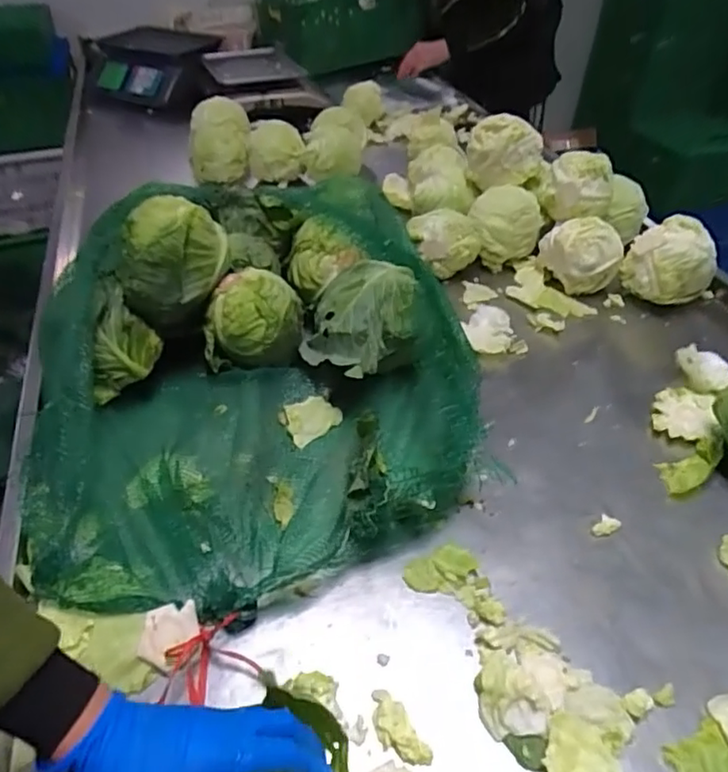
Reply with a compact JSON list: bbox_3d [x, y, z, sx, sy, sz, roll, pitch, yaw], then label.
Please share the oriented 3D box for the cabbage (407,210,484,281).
[{"bbox_3d":[0.137,-0.243,1.060,0.109,0.100,0.107,0,42,0],"label":"cabbage"}]

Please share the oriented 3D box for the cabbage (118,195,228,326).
[{"bbox_3d":[-0.255,-0.176,0.817,0.137,0.114,0.142,-10,43,-10],"label":"cabbage"}]

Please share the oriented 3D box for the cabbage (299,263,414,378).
[{"bbox_3d":[-0.011,-0.089,0.822,0.150,0.111,0.146,0,42,0],"label":"cabbage"}]

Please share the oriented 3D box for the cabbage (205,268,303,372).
[{"bbox_3d":[-0.155,-0.097,0.865,0.131,0.112,0.111,0,42,1],"label":"cabbage"}]

